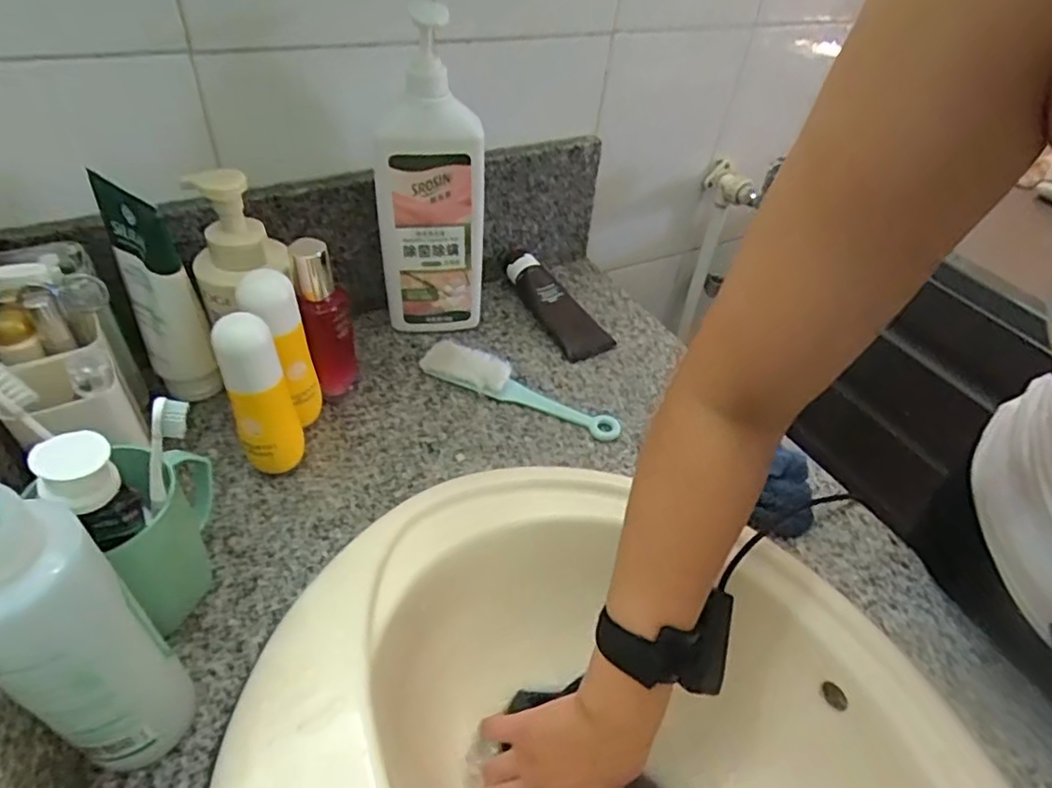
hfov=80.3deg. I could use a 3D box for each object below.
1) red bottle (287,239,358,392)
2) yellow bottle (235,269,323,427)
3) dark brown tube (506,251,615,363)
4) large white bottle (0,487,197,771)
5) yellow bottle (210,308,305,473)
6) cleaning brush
[{"bbox_3d":[-0.173,-0.057,0.549,0.042,0.161,0.041,-10,45,-19],"label":"red bottle"},{"bbox_3d":[-0.199,-0.031,0.520,0.038,0.153,0.042,22,45,15],"label":"yellow bottle"},{"bbox_3d":[0.038,-0.102,0.703,0.058,0.040,0.153,-18,49,-24],"label":"dark brown tube"},{"bbox_3d":[-0.221,0.128,0.311,0.049,0.213,0.059,30,48,22],"label":"large white bottle"},{"bbox_3d":[-0.207,0.009,0.490,0.043,0.148,0.039,-22,51,-27],"label":"yellow bottle"},{"bbox_3d":[-0.005,-0.006,0.612,0.201,0.022,0.046,21,45,14],"label":"cleaning brush"}]

